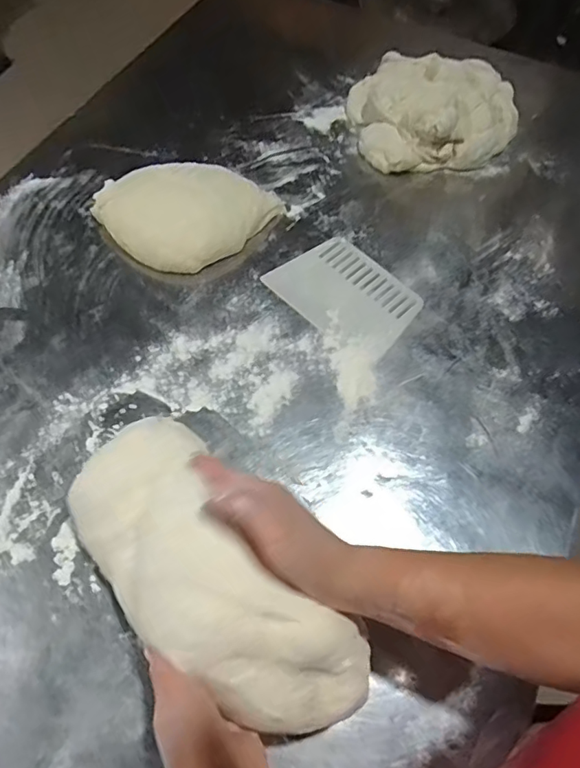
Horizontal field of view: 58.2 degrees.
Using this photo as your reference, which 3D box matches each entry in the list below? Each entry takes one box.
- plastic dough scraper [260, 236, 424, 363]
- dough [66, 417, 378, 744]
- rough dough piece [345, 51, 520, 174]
[{"bbox_3d":[0.069,-0.111,0.632,0.120,0.006,0.167,-42,73,-17],"label":"plastic dough scraper"},{"bbox_3d":[-0.055,0.128,0.367,0.244,0.084,0.113,37,67,27],"label":"dough"},{"bbox_3d":[0.187,-0.355,0.678,0.197,0.090,0.156,-5,62,-5],"label":"rough dough piece"}]

